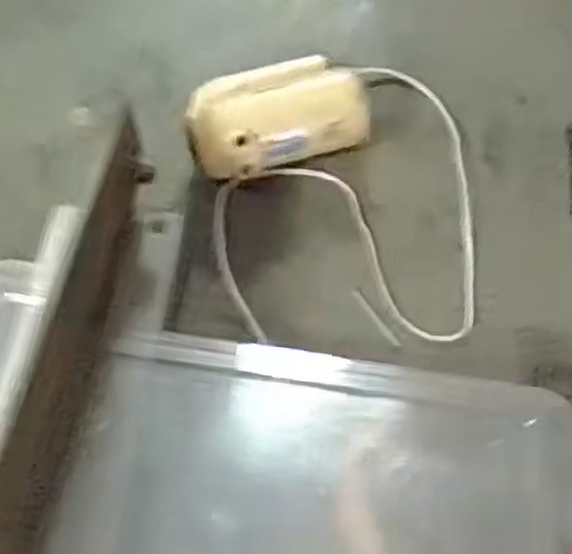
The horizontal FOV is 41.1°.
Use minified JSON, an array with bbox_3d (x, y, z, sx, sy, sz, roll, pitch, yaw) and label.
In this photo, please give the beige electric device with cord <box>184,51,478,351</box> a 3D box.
[{"bbox_3d":[0.044,-0.110,0.696,0.255,0.076,0.270,-11,60,-3],"label":"beige electric device with cord"}]

